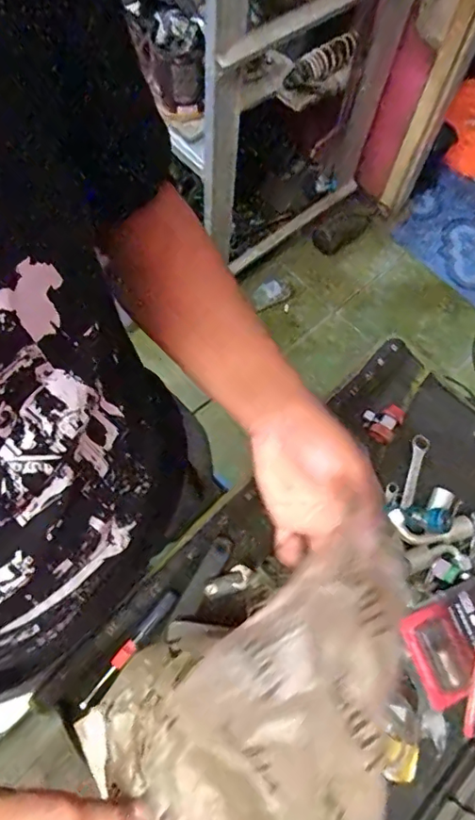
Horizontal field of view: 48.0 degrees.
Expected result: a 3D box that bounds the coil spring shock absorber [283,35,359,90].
[{"bbox_3d":[0.202,-0.846,1.306,0.197,0.056,0.056,-12,63,35],"label":"coil spring shock absorber"}]

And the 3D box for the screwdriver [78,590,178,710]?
[{"bbox_3d":[-0.124,0.274,0.616,0.014,0.014,0.152,38,71,12],"label":"screwdriver"}]

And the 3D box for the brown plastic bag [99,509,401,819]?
[{"bbox_3d":[0.024,0.232,0.379,0.227,0.205,0.186,-32,73,-14],"label":"brown plastic bag"}]

